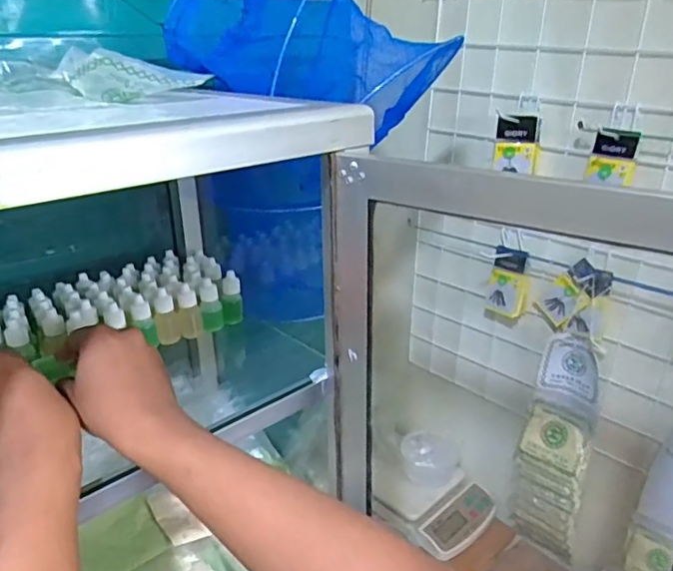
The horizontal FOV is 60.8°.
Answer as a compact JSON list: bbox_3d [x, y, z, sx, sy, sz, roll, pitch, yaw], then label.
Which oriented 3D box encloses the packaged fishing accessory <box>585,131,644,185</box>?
[{"bbox_3d":[0.325,-0.152,0.681,0.019,0.064,0.064,-16,25,-26],"label":"packaged fishing accessory"}]

